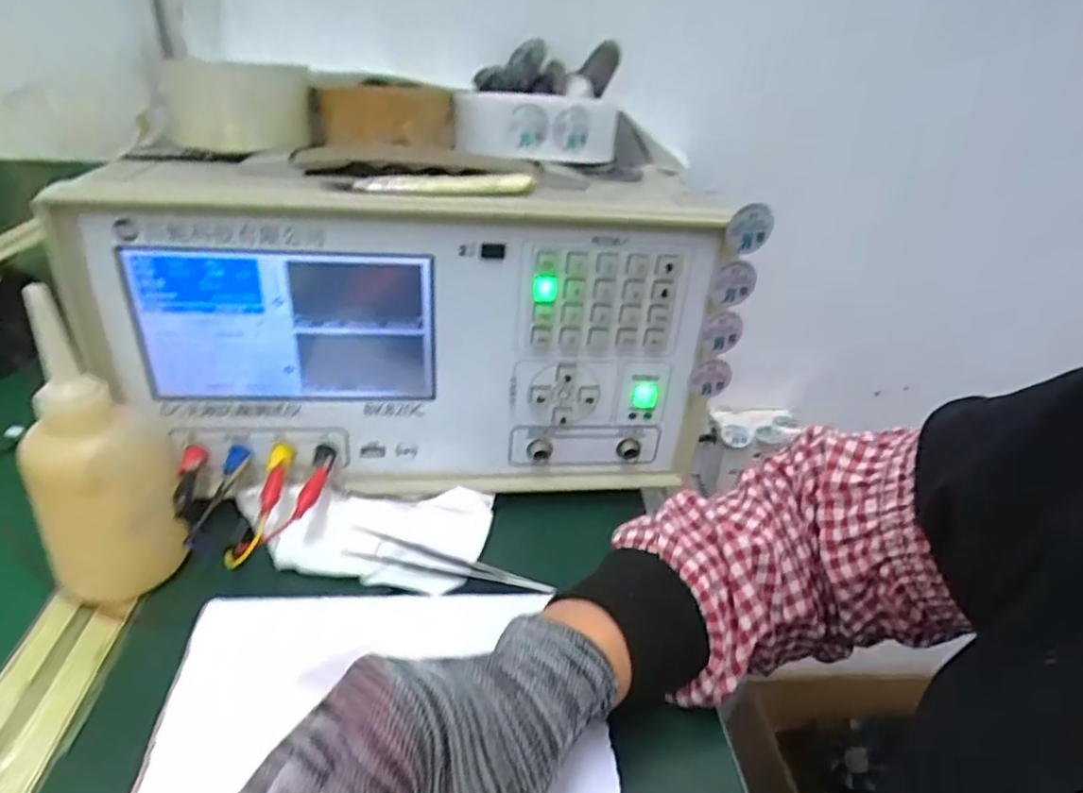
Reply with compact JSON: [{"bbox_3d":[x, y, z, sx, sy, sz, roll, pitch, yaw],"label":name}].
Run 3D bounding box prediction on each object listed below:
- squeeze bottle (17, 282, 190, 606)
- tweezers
[{"bbox_3d":[-0.230,0.030,0.333,0.064,0.150,0.071,-17,37,-30],"label":"squeeze bottle"},{"bbox_3d":[-0.053,0.097,0.369,0.121,0.008,0.019,12,32,11],"label":"tweezers"}]

